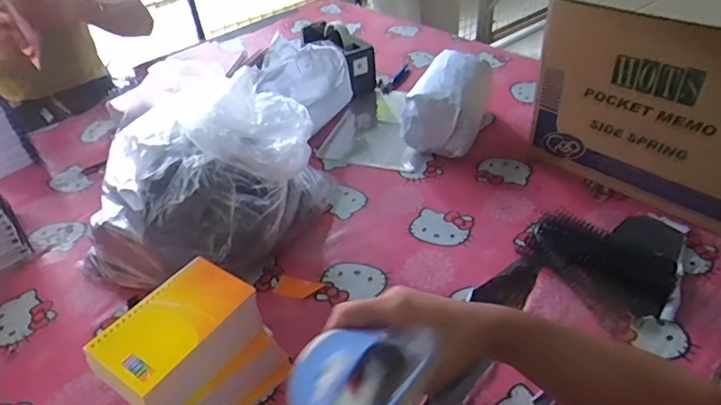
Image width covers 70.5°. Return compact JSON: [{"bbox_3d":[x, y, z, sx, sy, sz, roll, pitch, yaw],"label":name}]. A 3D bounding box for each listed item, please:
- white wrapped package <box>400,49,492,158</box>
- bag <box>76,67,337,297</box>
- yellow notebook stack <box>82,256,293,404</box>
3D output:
[{"bbox_3d":[0.145,-0.162,0.845,0.113,0.107,0.180,11,42,18],"label":"white wrapped package"},{"bbox_3d":[-0.198,-0.033,0.656,0.242,0.198,0.264,11,42,18],"label":"bag"},{"bbox_3d":[-0.159,0.152,0.491,0.098,0.119,0.135,23,46,29],"label":"yellow notebook stack"}]

